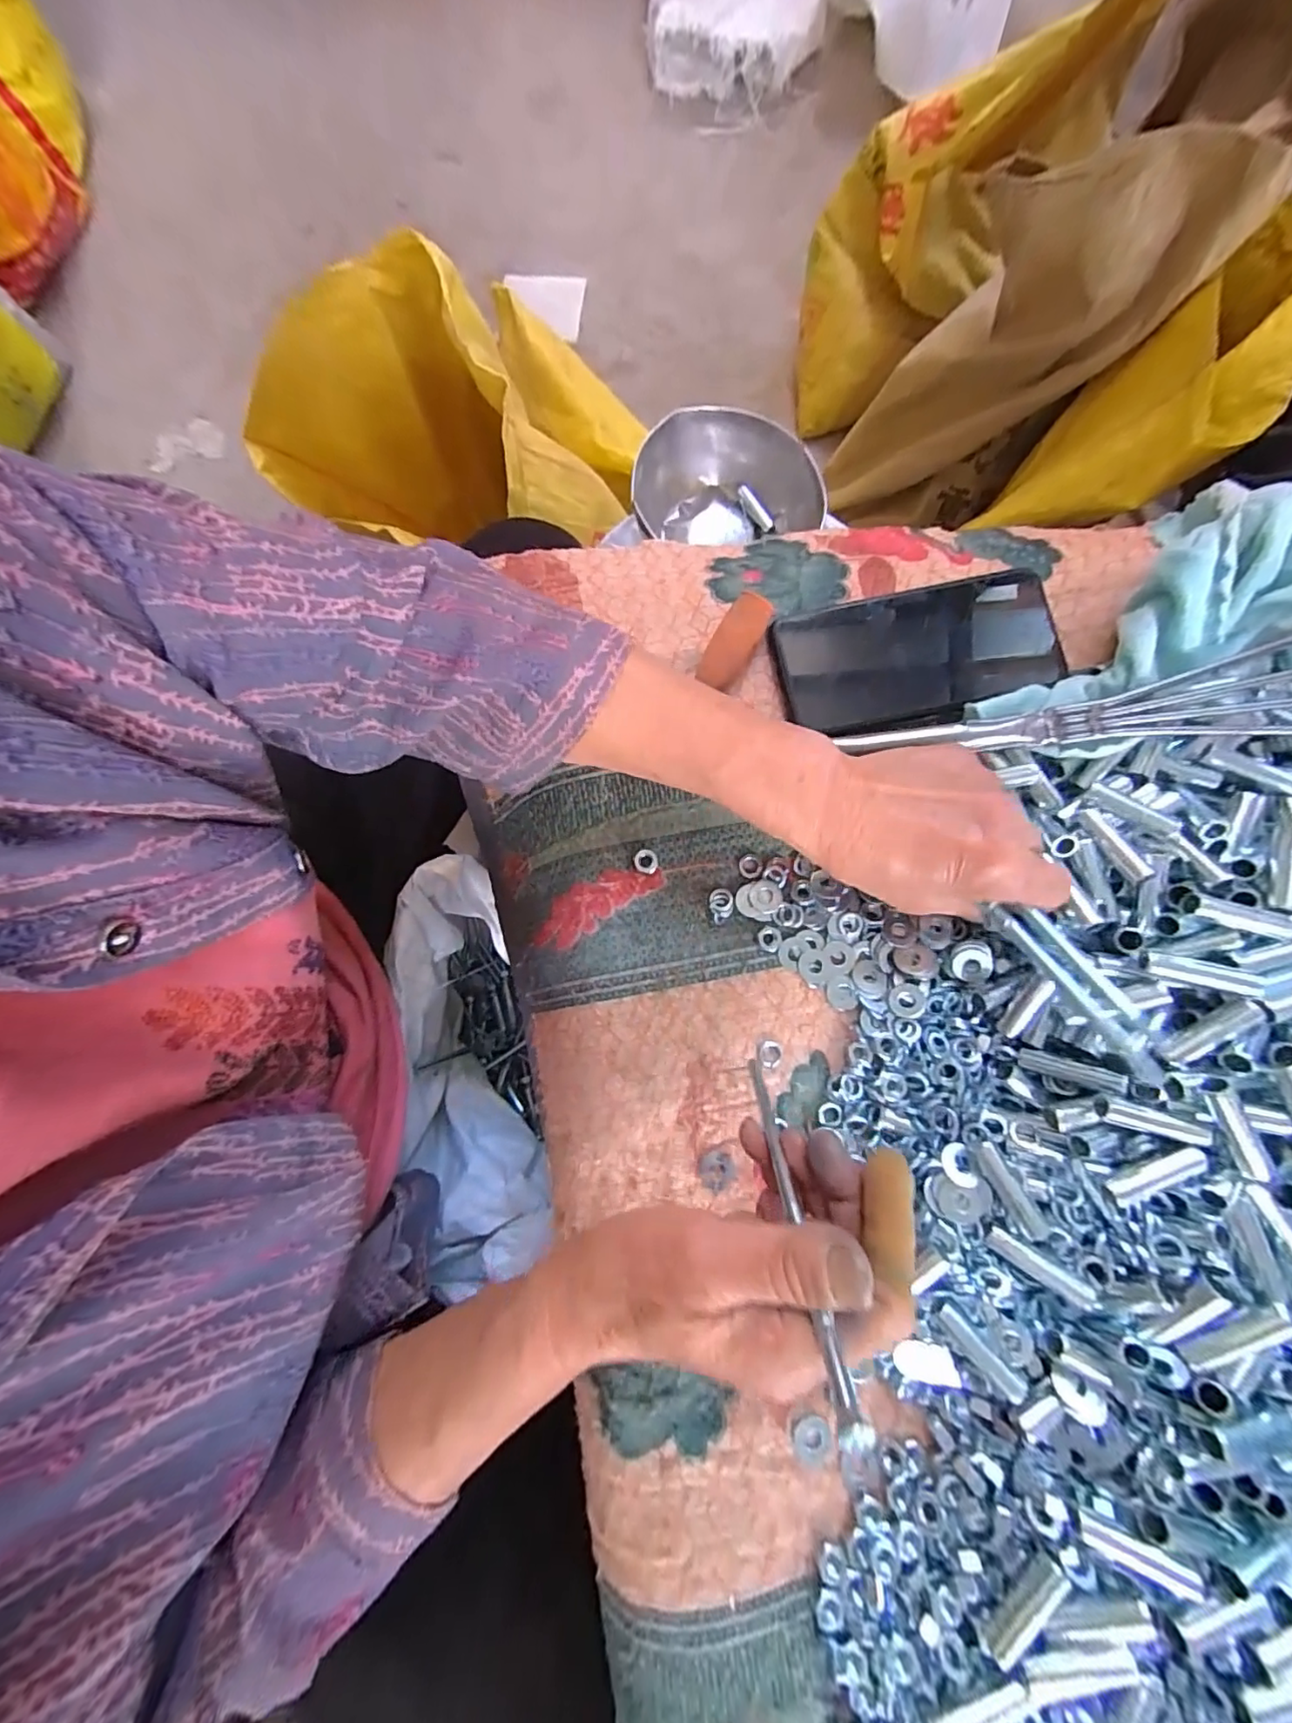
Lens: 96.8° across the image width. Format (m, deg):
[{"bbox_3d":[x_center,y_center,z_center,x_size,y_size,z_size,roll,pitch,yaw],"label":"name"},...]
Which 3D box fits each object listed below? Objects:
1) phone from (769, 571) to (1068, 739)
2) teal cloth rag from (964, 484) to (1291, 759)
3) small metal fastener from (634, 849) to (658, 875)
[{"bbox_3d":[0.160,-0.118,0.336,0.157,0.012,0.083,-10,83,3],"label":"phone"},{"bbox_3d":[0.301,-0.140,0.309,0.256,0.074,0.090,-28,80,-4],"label":"teal cloth rag"},{"bbox_3d":[0.000,0.000,0.326,0.013,0.006,0.013,0,79,1],"label":"small metal fastener"}]

